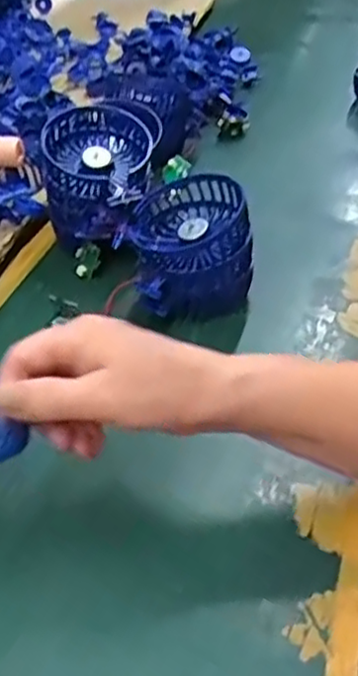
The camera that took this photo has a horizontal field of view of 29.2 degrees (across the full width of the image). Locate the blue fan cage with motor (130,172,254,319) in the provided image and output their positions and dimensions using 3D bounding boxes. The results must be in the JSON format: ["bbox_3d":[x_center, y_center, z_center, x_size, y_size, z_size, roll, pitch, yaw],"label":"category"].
[{"bbox_3d":[0.010,-0.067,0.526,0.086,0.087,0.092,-5,40,-3],"label":"blue fan cage with motor"}]

